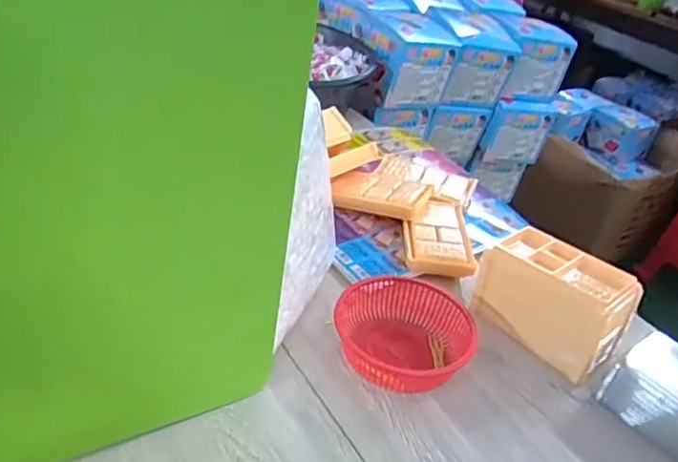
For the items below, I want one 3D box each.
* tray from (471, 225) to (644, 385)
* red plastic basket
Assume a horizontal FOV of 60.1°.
[{"bbox_3d":[0.233,0.071,0.634,0.090,0.090,0.156,-21,44,-36],"label":"tray"},{"bbox_3d":[0.062,0.098,0.595,0.119,0.037,0.132,-18,42,-35],"label":"red plastic basket"}]

